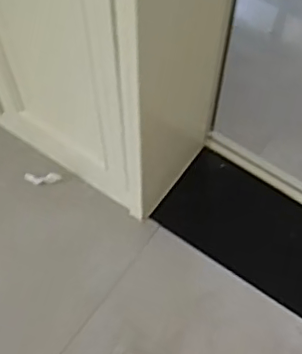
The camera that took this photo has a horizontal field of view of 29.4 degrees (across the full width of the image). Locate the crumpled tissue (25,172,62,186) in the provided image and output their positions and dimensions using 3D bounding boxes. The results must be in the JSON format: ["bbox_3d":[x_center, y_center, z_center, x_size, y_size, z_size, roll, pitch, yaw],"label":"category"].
[{"bbox_3d":[-0.266,0.003,1.420,0.087,0.009,0.030,-6,63,-3],"label":"crumpled tissue"}]

